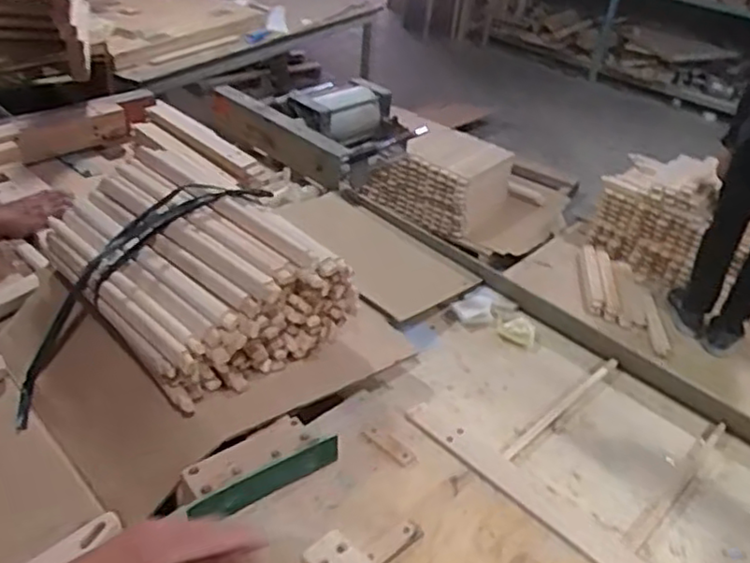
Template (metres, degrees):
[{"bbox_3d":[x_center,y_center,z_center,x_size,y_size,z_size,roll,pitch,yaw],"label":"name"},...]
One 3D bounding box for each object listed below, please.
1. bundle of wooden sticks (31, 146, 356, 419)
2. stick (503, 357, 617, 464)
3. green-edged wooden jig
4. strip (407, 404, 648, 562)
[{"bbox_3d":[-0.285,-0.027,1.047,0.413,0.183,0.310,31,42,30],"label":"bundle of wooden sticks"},{"bbox_3d":[0.310,0.205,1.120,0.332,0.013,0.019,-26,47,-37],"label":"stick"},{"bbox_3d":[-0.152,0.244,0.886,0.204,0.061,0.078,-23,45,-34],"label":"green-edged wooden jig"},{"bbox_3d":[0.213,0.295,0.957,0.391,0.017,0.074,34,27,30],"label":"strip"}]

